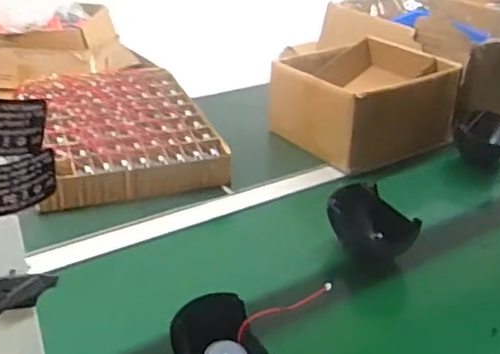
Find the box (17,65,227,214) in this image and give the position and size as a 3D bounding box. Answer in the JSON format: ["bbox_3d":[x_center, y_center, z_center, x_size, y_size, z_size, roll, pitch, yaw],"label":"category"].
[{"bbox_3d":[-0.245,-0.095,1.051,0.301,0.052,0.459,-8,32,-19],"label":"box"}]

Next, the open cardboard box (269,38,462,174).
[{"bbox_3d":[0.202,-0.145,1.087,0.285,0.141,0.239,-16,36,-30],"label":"open cardboard box"}]

